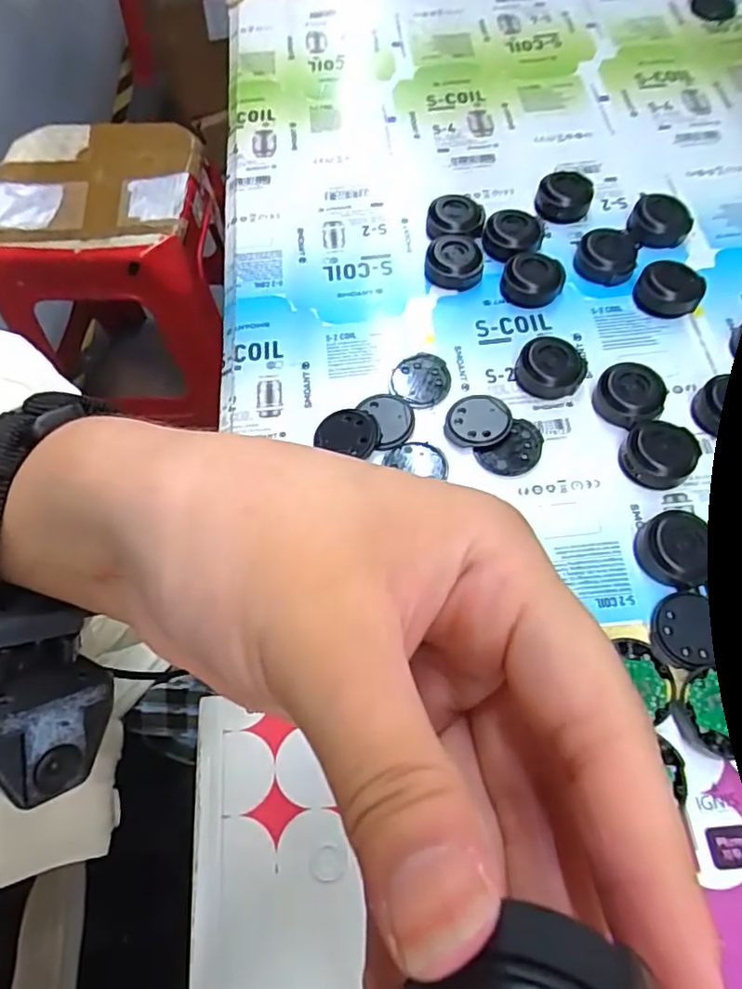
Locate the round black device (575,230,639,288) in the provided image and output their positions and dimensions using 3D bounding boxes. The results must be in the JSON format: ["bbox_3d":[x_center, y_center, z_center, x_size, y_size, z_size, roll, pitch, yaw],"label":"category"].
[{"bbox_3d":[0.123,-0.124,0.320,0.029,0.012,0.029,-1,63,3],"label":"round black device"}]

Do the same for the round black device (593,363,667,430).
[{"bbox_3d":[0.117,-0.044,0.281,0.029,0.016,0.026,34,70,19],"label":"round black device"}]

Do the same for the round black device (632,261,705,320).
[{"bbox_3d":[0.149,-0.103,0.309,0.024,0.013,0.030,-36,67,-14],"label":"round black device"}]

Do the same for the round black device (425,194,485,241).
[{"bbox_3d":[0.046,-0.150,0.339,0.031,0.016,0.031,2,63,4],"label":"round black device"}]

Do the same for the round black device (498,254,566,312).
[{"bbox_3d":[0.083,-0.110,0.317,0.030,0.012,0.029,-1,63,3],"label":"round black device"}]

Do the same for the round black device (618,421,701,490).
[{"bbox_3d":[0.124,-0.017,0.265,0.029,0.016,0.030,-1,63,3],"label":"round black device"}]

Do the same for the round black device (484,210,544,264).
[{"bbox_3d":[0.076,-0.138,0.330,0.030,0.013,0.027,11,64,9],"label":"round black device"}]

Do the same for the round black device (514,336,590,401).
[{"bbox_3d":[0.085,-0.060,0.292,0.031,0.012,0.026,20,66,13],"label":"round black device"}]

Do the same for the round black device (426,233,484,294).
[{"bbox_3d":[0.043,-0.122,0.325,0.024,0.015,0.032,-31,66,-12],"label":"round black device"}]

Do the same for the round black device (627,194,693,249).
[{"bbox_3d":[0.154,-0.145,0.329,0.031,0.014,0.030,-1,63,3],"label":"round black device"}]

